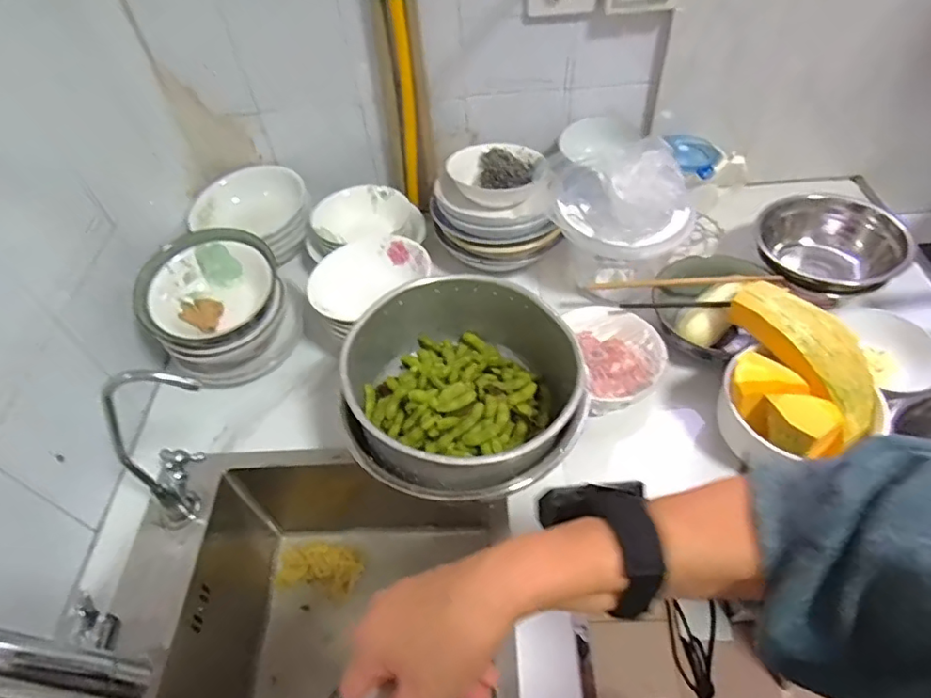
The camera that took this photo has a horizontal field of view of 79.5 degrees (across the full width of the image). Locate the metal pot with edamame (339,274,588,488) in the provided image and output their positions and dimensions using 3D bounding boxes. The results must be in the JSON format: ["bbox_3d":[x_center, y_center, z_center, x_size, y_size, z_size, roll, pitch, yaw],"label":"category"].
[{"bbox_3d":[-0.002,0.037,0.576,0.230,0.116,0.223,26,58,23],"label":"metal pot with edamame"}]

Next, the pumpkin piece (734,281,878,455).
[{"bbox_3d":[0.359,0.003,0.589,0.076,0.065,0.169,-21,53,-12],"label":"pumpkin piece"}]

